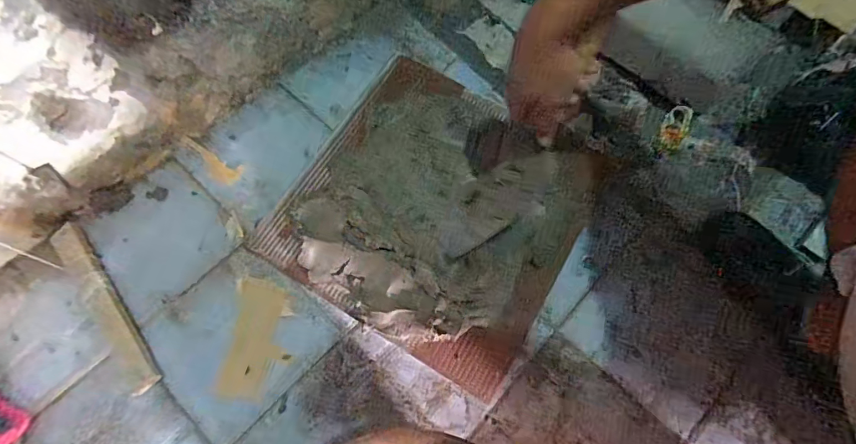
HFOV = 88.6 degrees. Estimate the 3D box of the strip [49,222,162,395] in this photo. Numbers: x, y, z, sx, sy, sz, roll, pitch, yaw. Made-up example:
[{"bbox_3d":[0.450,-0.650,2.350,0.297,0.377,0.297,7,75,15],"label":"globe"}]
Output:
[{"bbox_3d":[-0.421,0.106,0.568,0.042,0.015,0.253,-37,77,-9],"label":"strip"}]

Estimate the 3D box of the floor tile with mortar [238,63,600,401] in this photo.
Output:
[{"bbox_3d":[0.012,-0.034,0.625,0.392,0.061,0.389,30,71,10],"label":"floor tile with mortar"}]

